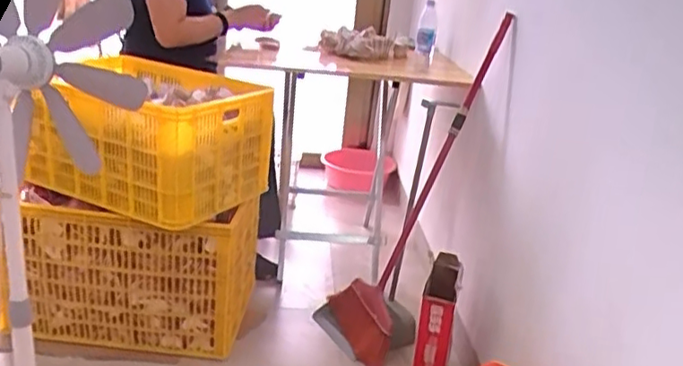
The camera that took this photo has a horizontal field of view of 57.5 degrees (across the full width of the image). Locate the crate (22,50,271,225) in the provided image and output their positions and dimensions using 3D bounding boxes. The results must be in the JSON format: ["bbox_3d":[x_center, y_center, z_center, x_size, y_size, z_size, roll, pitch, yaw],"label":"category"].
[{"bbox_3d":[-0.466,-0.116,1.594,0.442,0.319,0.375,14,21,22],"label":"crate"}]

